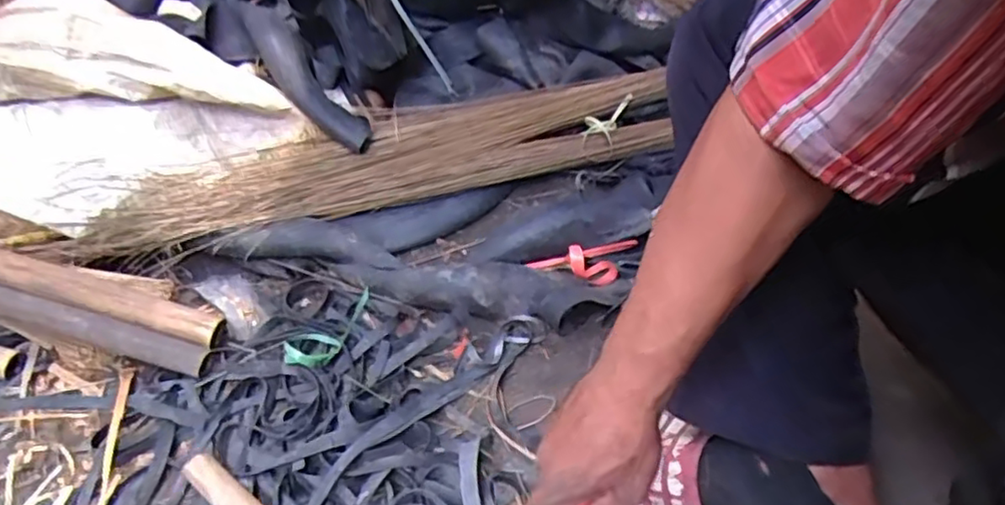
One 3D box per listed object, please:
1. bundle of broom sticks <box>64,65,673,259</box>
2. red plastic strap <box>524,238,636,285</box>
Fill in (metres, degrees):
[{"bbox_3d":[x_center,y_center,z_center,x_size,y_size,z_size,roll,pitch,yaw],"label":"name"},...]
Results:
[{"bbox_3d":[-0.135,-0.142,0.967,0.907,0.068,0.145,-13,40,-10],"label":"bundle of broom sticks"},{"bbox_3d":[0.108,0.015,0.869,0.146,0.037,0.051,-7,39,-3],"label":"red plastic strap"}]

